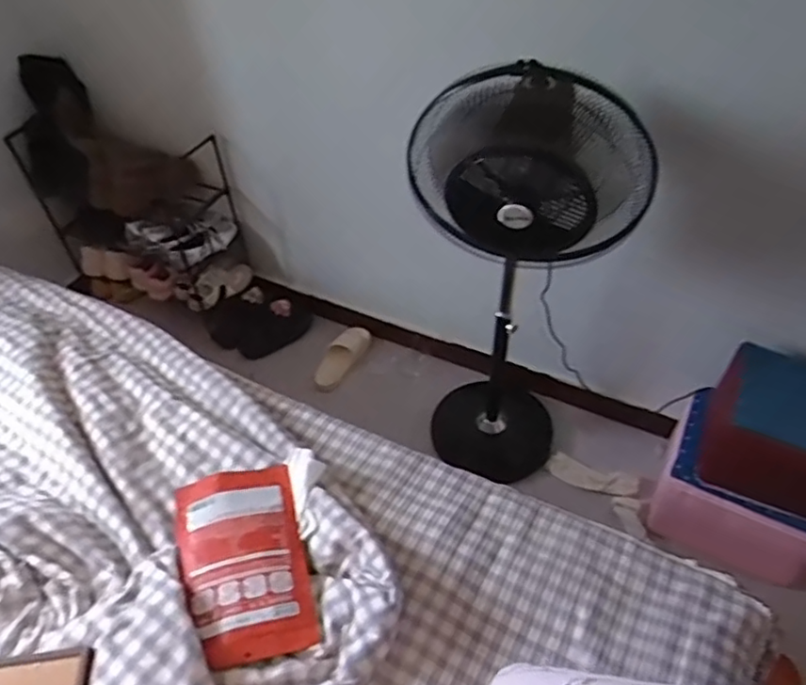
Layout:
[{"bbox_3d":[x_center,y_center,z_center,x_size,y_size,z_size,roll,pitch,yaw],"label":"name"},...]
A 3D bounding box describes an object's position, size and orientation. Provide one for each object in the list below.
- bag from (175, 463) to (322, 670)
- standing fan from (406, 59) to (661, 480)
[{"bbox_3d":[-0.257,0.346,0.992,0.193,0.055,0.330,-13,47,-11],"label":"bag"},{"bbox_3d":[0.224,-0.134,1.463,0.375,1.138,0.546,1,46,2],"label":"standing fan"}]

